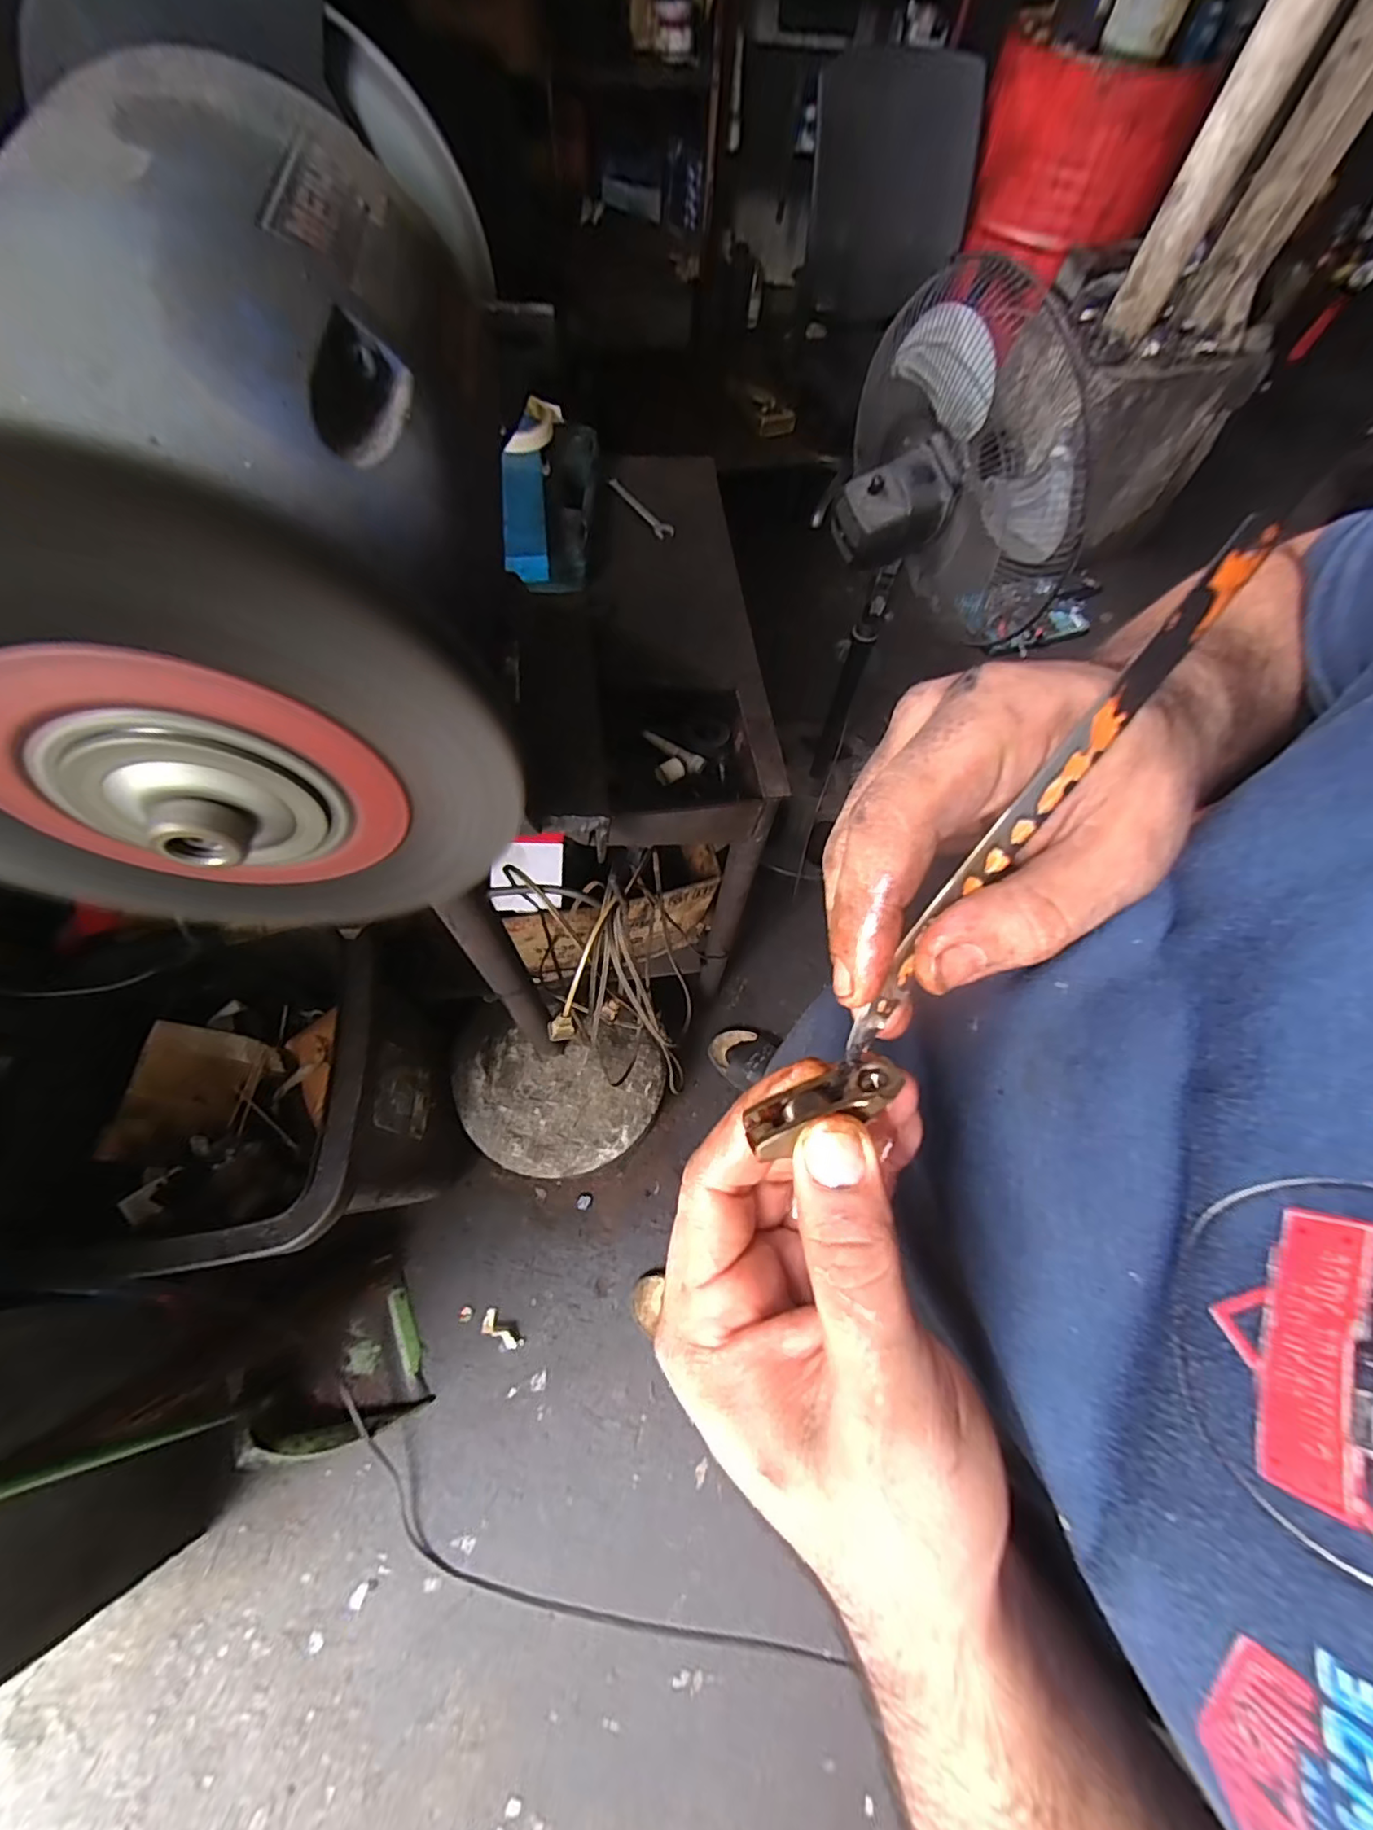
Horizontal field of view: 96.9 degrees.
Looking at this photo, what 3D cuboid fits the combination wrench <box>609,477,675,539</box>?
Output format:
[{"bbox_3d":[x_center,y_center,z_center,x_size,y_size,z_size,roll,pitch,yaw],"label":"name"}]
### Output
[{"bbox_3d":[-0.064,-0.569,0.849,0.024,0.008,0.136,-32,71,-18],"label":"combination wrench"}]

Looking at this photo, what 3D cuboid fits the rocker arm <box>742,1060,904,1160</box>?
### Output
[{"bbox_3d":[0.036,0.049,0.160,0.041,0.013,0.012,-24,71,-10],"label":"rocker arm"}]

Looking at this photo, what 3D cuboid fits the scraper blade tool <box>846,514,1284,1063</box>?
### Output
[{"bbox_3d":[0.084,-0.023,0.149,0.008,0.006,0.150,37,104,12],"label":"scraper blade tool"}]

